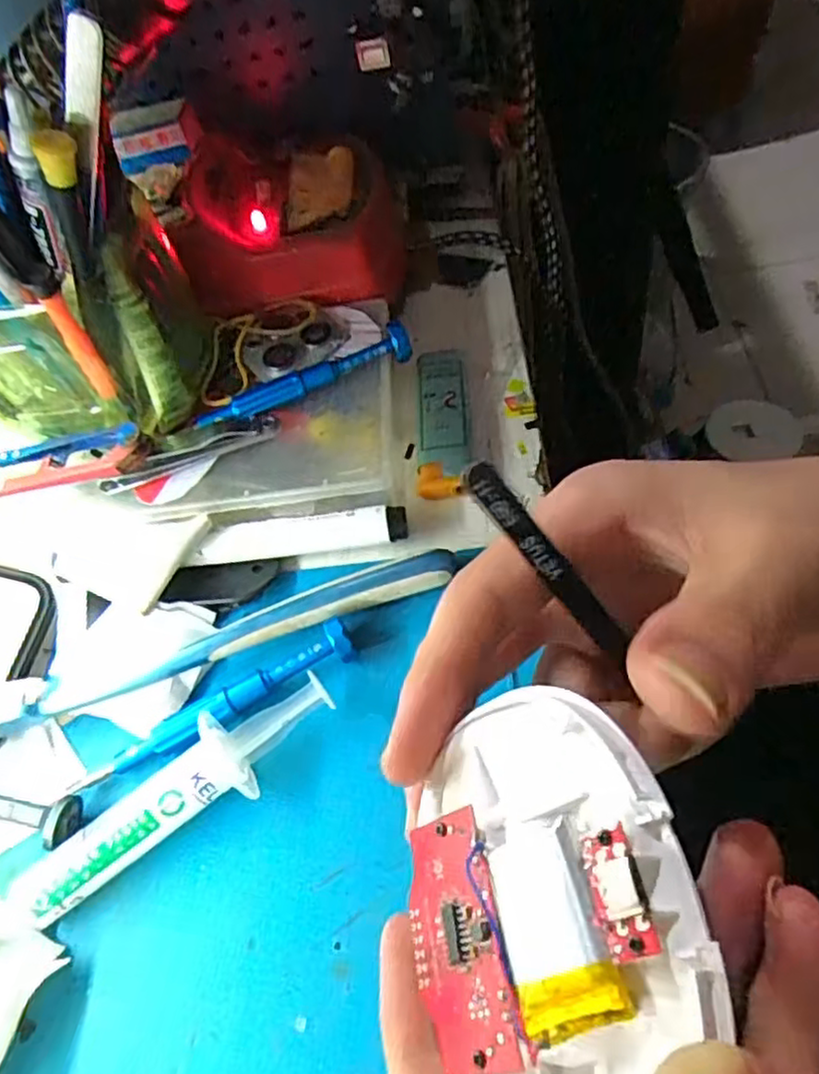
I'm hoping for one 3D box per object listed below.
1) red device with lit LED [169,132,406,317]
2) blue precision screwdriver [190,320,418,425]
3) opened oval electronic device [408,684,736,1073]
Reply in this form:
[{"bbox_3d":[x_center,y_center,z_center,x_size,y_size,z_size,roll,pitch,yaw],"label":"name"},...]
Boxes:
[{"bbox_3d":[-0.053,-0.149,0.331,0.101,0.054,0.094,-15,56,3],"label":"red device with lit LED"},{"bbox_3d":[-0.043,-0.065,0.285,0.091,0.019,0.011,-24,56,-4],"label":"blue precision screwdriver"},{"bbox_3d":[0.023,0.068,0.124,0.056,0.011,0.080,-33,48,30],"label":"opened oval electronic device"}]

